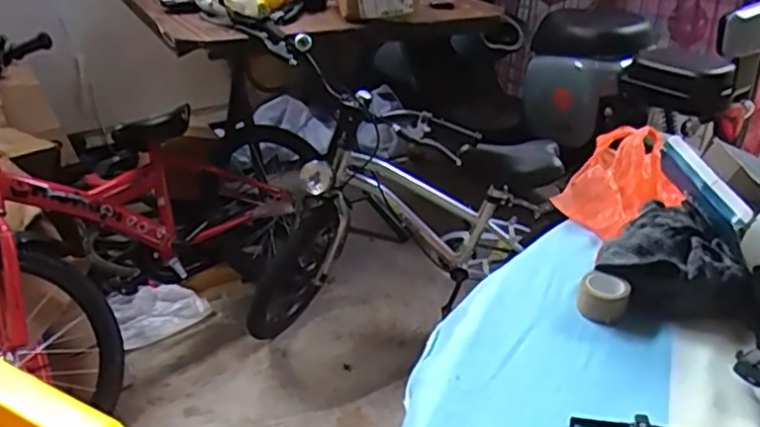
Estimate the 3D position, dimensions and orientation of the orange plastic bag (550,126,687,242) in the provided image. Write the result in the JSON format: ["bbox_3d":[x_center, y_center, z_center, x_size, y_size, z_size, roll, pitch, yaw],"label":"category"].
[{"bbox_3d":[0.249,-0.036,0.667,0.105,0.057,0.161,22,37,33],"label":"orange plastic bag"}]

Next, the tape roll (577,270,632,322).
[{"bbox_3d":[0.176,0.065,0.521,0.034,0.023,0.035,18,35,28],"label":"tape roll"}]

